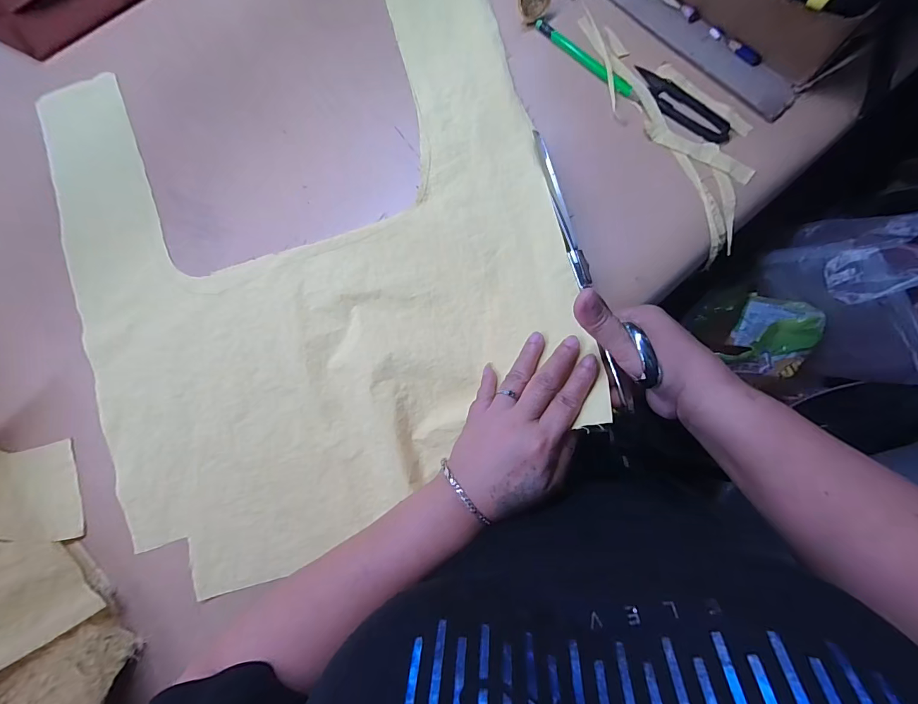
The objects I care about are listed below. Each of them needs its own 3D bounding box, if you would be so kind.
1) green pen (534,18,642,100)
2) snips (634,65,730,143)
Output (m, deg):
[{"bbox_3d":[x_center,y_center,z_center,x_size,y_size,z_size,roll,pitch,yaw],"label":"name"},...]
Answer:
[{"bbox_3d":[0.112,-0.256,0.351,0.115,0.005,0.011,44,91,7],"label":"green pen"},{"bbox_3d":[0.186,-0.210,0.336,0.026,0.007,0.097,-43,83,1],"label":"snips"}]

